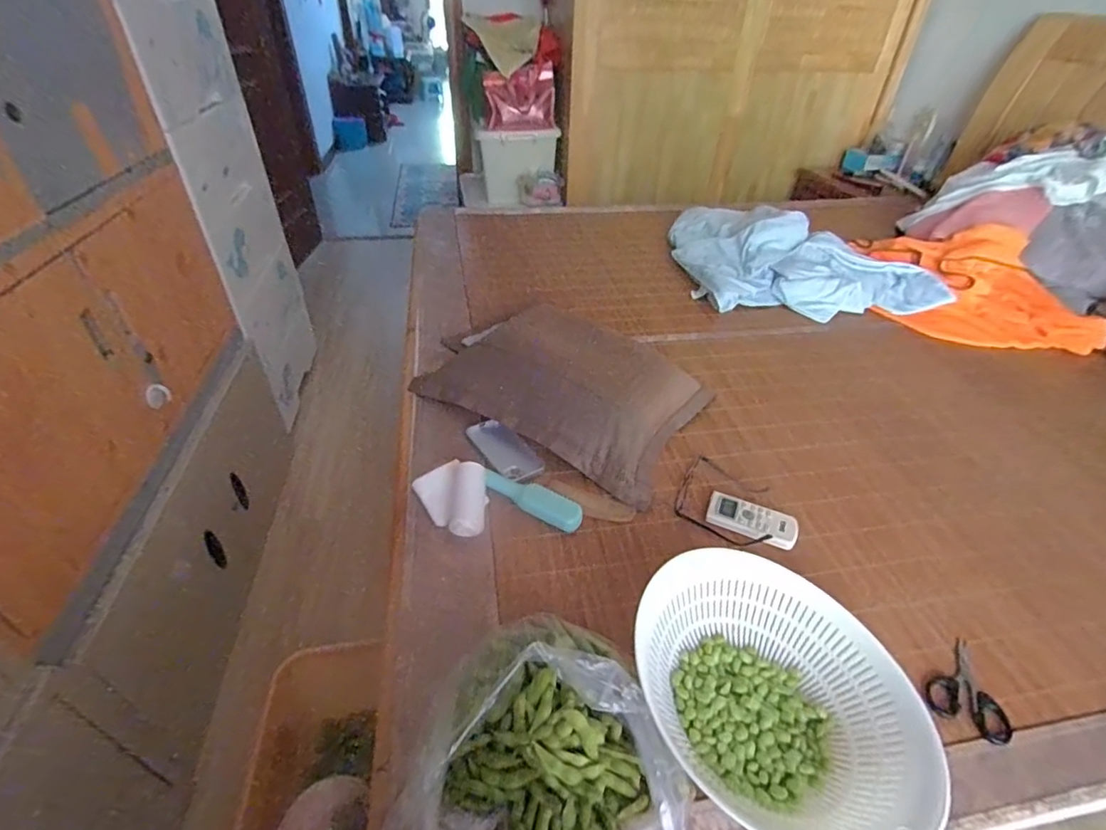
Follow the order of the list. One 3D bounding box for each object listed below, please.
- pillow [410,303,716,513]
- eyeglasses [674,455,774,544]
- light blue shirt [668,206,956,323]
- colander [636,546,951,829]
[{"bbox_3d":[0.036,-0.079,0.958,0.466,0.120,0.378,23,43,24],"label":"pillow"},{"bbox_3d":[0.268,0.130,0.790,0.141,0.032,0.137,22,43,23],"label":"eyeglasses"},{"bbox_3d":[0.697,-0.503,1.530,0.656,0.137,0.663,0,39,-2],"label":"light blue shirt"},{"bbox_3d":[0.213,0.278,0.522,0.252,0.090,0.255,9,39,9],"label":"colander"}]

